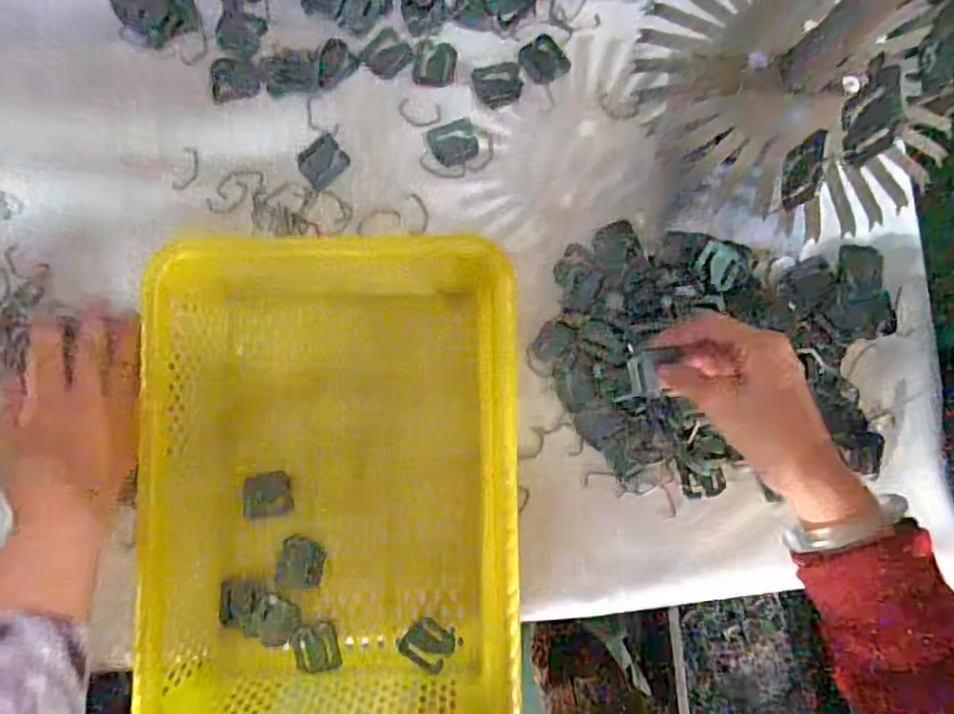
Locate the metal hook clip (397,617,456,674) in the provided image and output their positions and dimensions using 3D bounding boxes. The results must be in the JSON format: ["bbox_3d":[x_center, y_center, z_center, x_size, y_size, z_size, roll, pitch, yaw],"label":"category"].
[{"bbox_3d":[-0.039,0.225,0.501,0.039,0.005,0.035,30,86,1],"label":"metal hook clip"}]

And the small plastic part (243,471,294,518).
[{"bbox_3d":[-0.165,0.109,0.502,0.036,0.004,0.034,-7,90,-25],"label":"small plastic part"}]

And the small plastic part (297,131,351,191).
[{"bbox_3d":[-0.129,-0.164,0.531,0.039,0.004,0.035,-41,87,-4],"label":"small plastic part"}]

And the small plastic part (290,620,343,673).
[{"bbox_3d":[-0.126,0.230,0.500,0.034,0.006,0.038,-14,86,-2],"label":"small plastic part"}]

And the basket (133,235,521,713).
[{"bbox_3d":[-0.100,0.099,0.475,0.252,0.092,0.383,2,85,-1],"label":"basket"}]

